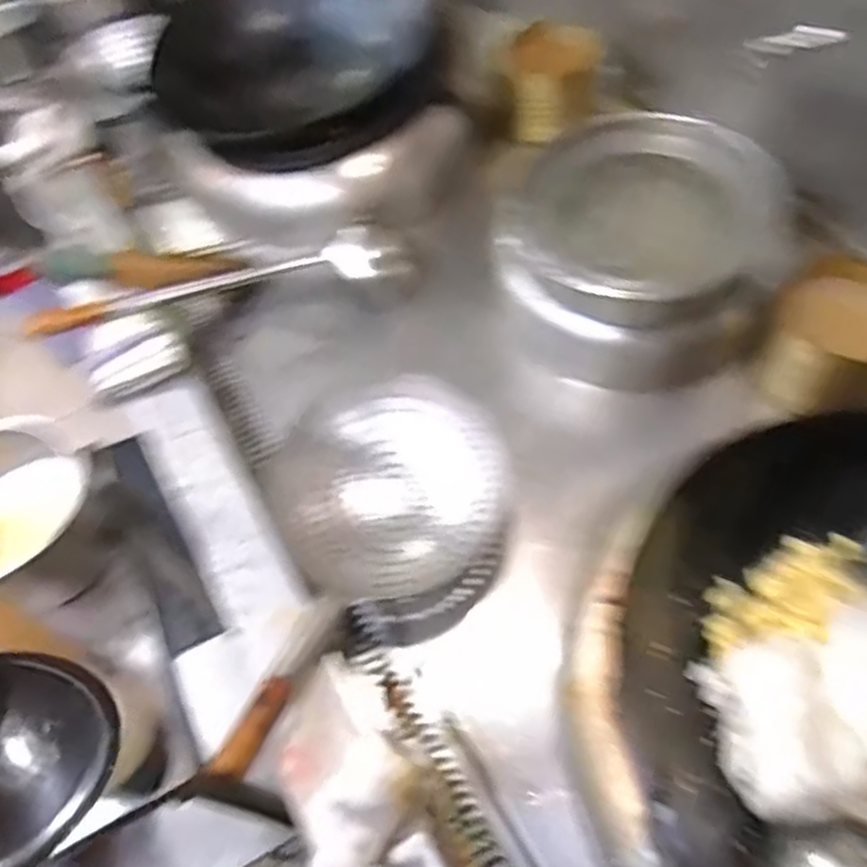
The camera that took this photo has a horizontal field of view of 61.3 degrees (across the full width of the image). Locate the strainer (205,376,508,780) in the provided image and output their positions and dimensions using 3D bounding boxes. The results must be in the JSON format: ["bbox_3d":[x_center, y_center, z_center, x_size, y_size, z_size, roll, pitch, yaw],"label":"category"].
[{"bbox_3d":[-0.043,0.074,0.832,0.251,0.119,0.265,-34,60,-17],"label":"strainer"}]

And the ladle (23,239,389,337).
[{"bbox_3d":[-0.312,-0.204,1.014,0.482,0.050,0.088,-13,56,-4],"label":"ladle"}]

